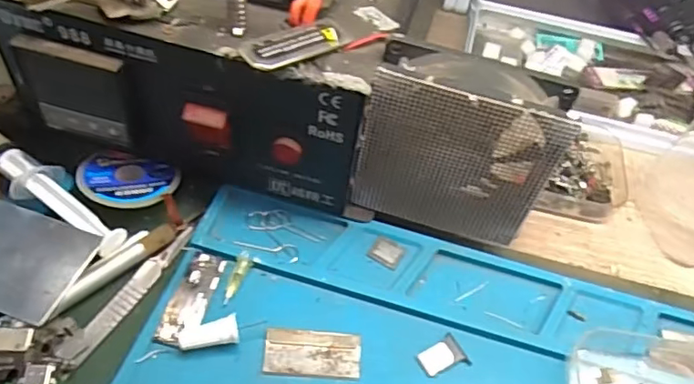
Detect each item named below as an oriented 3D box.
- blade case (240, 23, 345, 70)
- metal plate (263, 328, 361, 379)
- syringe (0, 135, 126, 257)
[{"bbox_3d":[-0.020,-0.057,0.218,0.043,0.007,0.015,-31,60,-28],"label":"blade case"},{"bbox_3d":[-0.014,0.065,0.230,0.038,0.004,0.019,5,50,-3],"label":"metal plate"},{"bbox_3d":[-0.144,-0.008,0.260,0.108,0.018,0.022,34,55,20],"label":"syringe"}]

